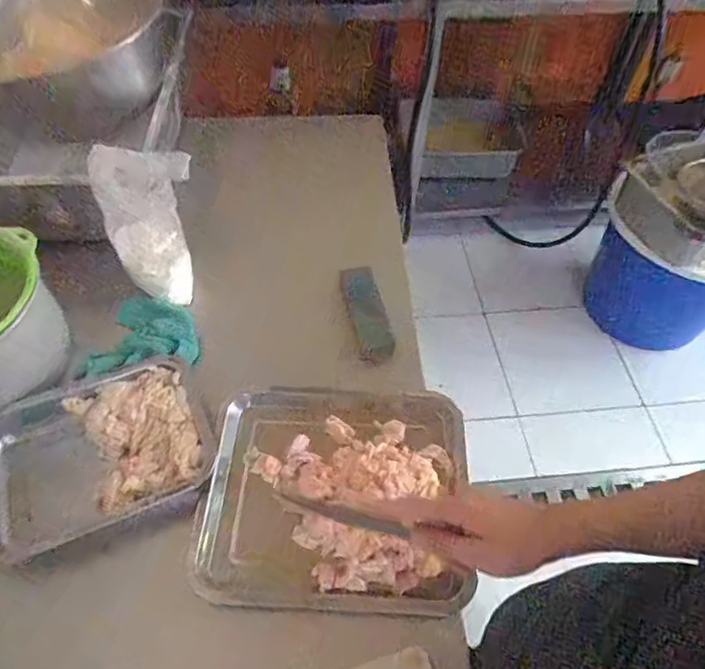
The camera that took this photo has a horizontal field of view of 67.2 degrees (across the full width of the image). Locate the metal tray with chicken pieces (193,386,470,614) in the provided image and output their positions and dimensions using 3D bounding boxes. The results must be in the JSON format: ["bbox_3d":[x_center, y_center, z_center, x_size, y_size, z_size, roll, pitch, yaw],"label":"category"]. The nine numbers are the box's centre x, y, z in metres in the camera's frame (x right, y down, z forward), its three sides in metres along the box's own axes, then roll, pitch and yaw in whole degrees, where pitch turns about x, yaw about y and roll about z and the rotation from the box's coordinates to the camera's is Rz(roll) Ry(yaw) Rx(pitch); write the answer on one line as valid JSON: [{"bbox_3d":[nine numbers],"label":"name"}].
[{"bbox_3d":[-0.021,0.167,0.599,0.292,0.068,0.252,5,54,3],"label":"metal tray with chicken pieces"}]

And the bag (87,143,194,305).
[{"bbox_3d":[-0.292,-0.152,0.736,0.132,0.214,0.034,8,32,-6],"label":"bag"}]

